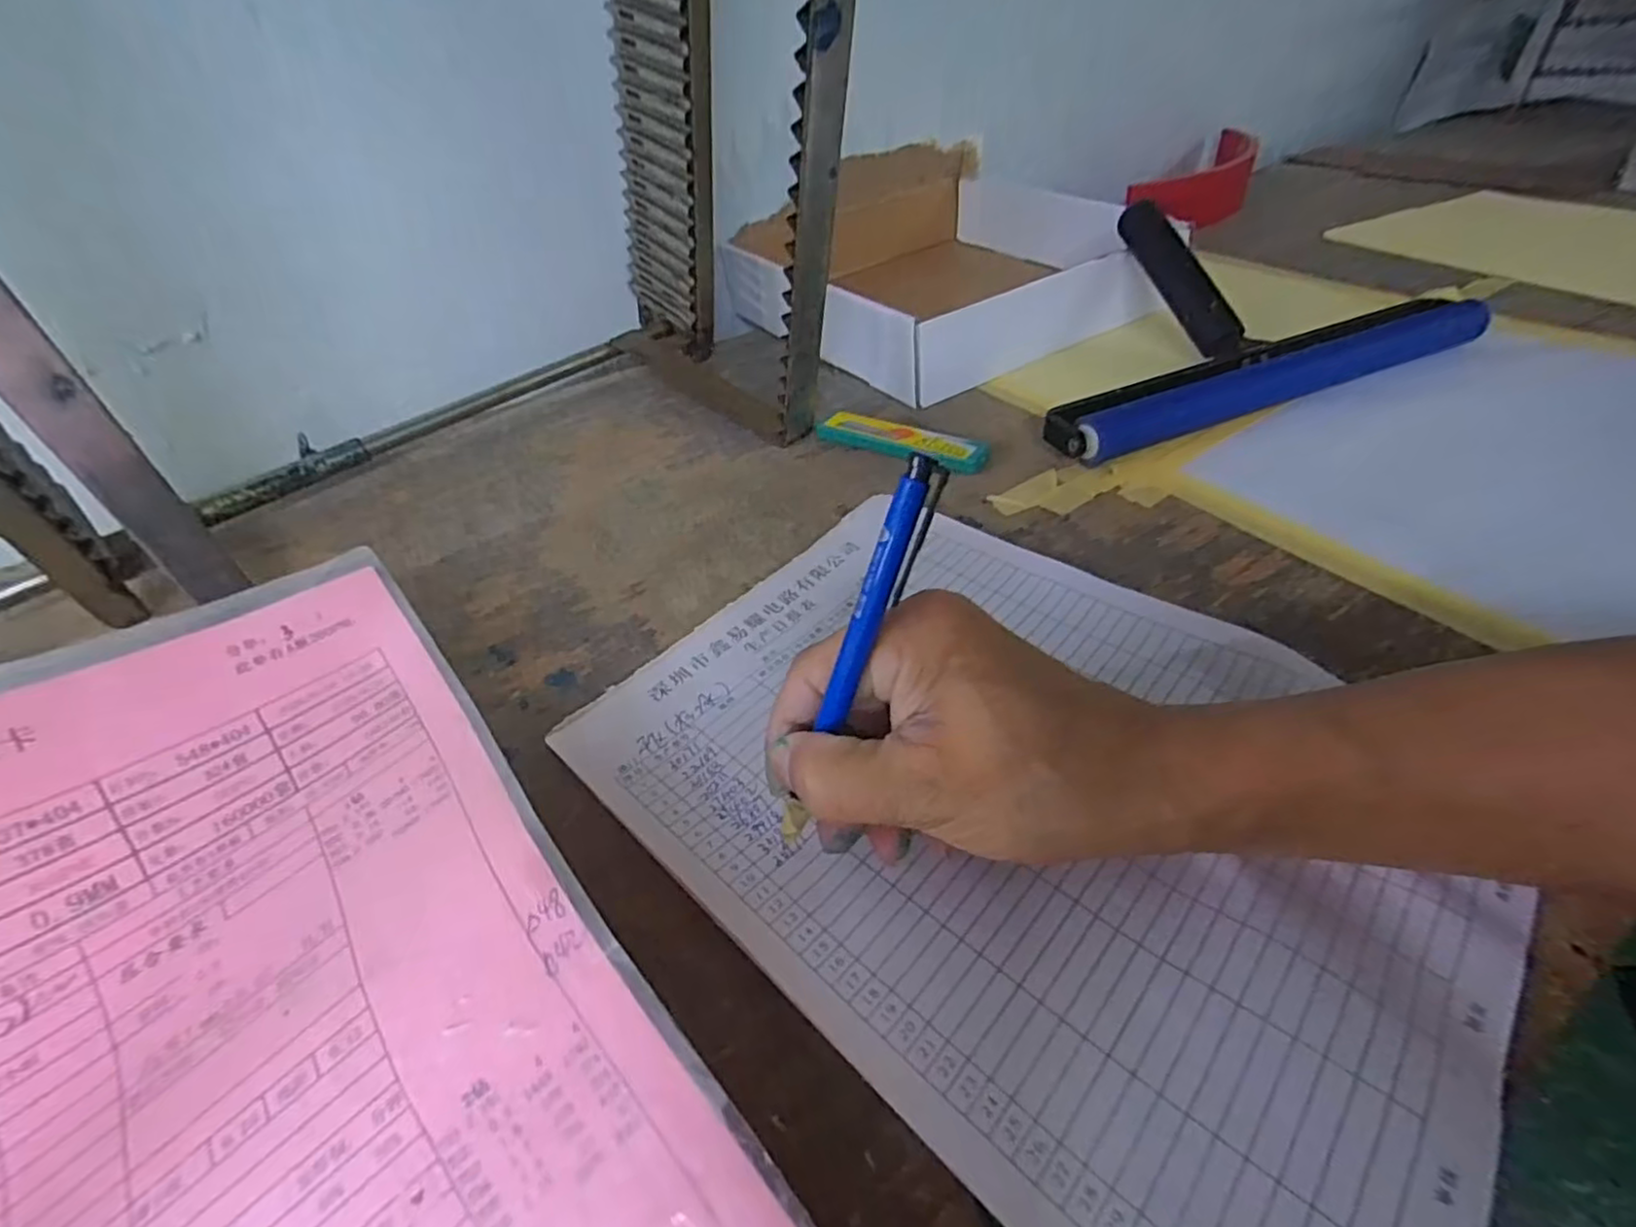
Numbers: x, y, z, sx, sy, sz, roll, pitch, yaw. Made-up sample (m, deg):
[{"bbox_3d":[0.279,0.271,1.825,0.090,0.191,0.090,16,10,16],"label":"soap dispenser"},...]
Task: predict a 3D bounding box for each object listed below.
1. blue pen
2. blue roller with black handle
[{"bbox_3d":[0.009,0.019,0.209,0.010,0.135,0.010,-7,33,-46],"label":"blue pen"},{"bbox_3d":[0.258,-0.204,0.458,0.317,0.076,0.162,-19,47,-13],"label":"blue roller with black handle"}]

